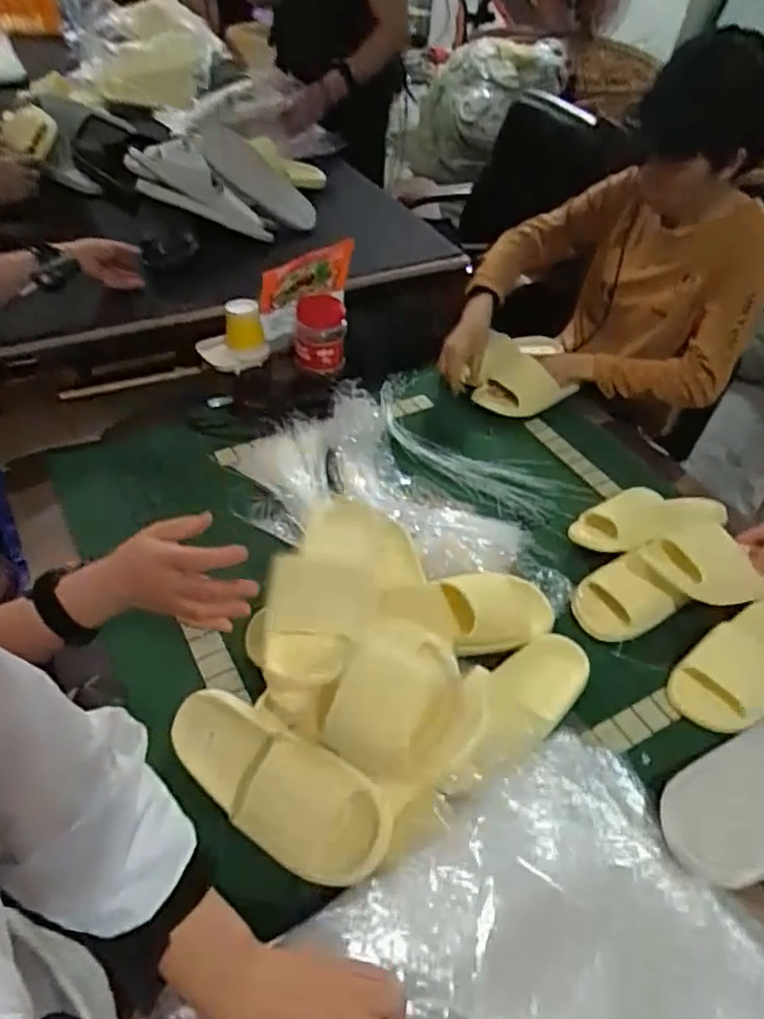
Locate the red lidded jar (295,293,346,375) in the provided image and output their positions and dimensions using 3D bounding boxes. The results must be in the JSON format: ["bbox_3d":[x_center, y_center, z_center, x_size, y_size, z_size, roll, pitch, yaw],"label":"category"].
[{"bbox_3d":[-0.109,-0.316,1.232,0.087,0.100,0.095,2,46,-4],"label":"red lidded jar"}]

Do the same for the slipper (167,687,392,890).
[{"bbox_3d":[-0.106,0.272,0.689,0.261,0.078,0.102,21,77,30],"label":"slipper"}]

